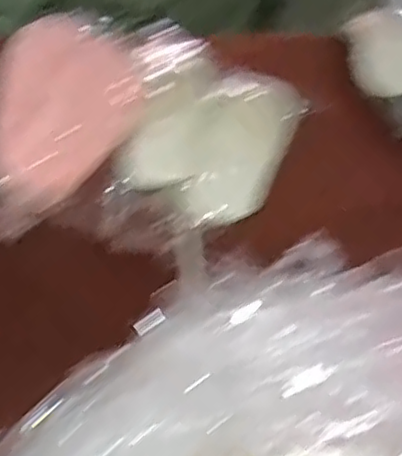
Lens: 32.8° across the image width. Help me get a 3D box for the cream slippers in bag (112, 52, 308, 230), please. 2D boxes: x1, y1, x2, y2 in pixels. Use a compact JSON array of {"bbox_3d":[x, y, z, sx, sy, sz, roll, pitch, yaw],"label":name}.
[{"bbox_3d":[0.021,-0.117,0.844,0.171,0.070,0.252,25,50,18],"label":"cream slippers in bag"}]

